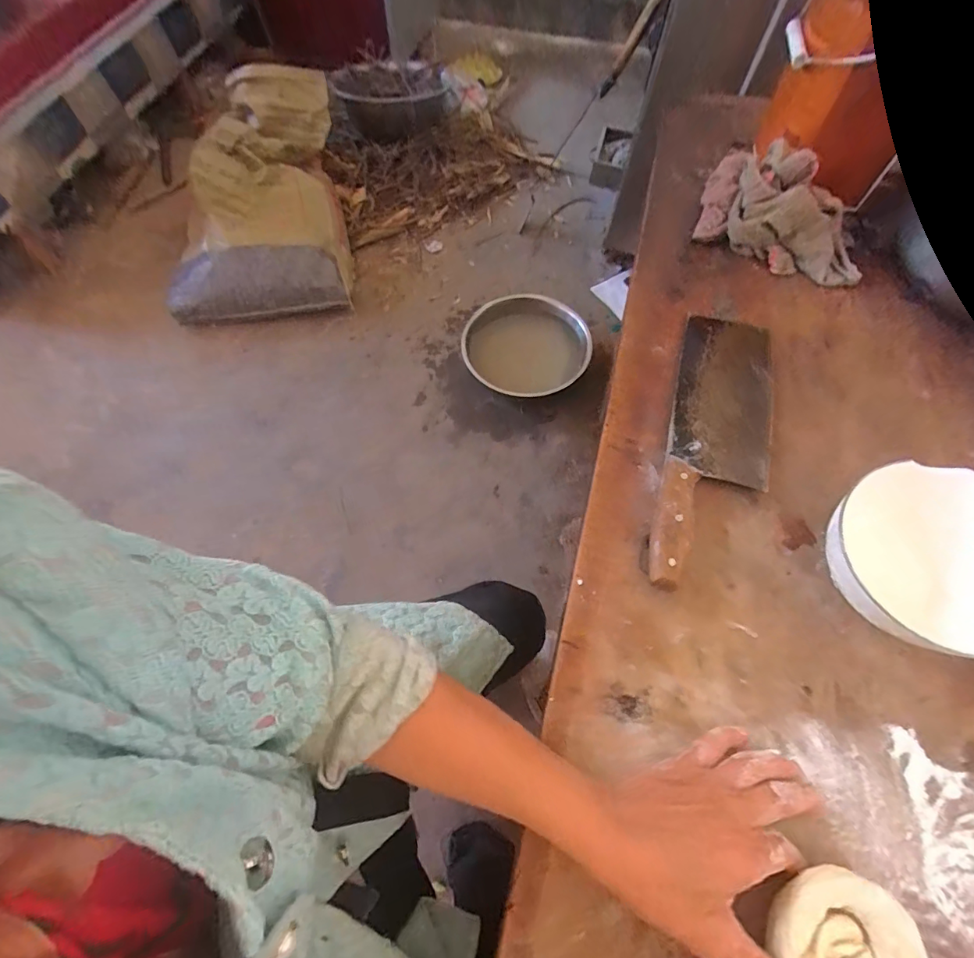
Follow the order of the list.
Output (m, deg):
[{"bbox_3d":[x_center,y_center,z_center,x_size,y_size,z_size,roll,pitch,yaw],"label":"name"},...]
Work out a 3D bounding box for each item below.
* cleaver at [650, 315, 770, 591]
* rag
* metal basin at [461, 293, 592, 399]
[{"bbox_3d":[0.224,-0.038,0.444,0.090,0.021,0.311,16,66,8],"label":"cleaver"},{"bbox_3d":[0.354,-0.322,0.536,0.192,0.085,0.133,27,68,13],"label":"rag"},{"bbox_3d":[0.090,-0.338,1.177,0.284,0.120,0.314,-39,71,-17],"label":"metal basin"}]

